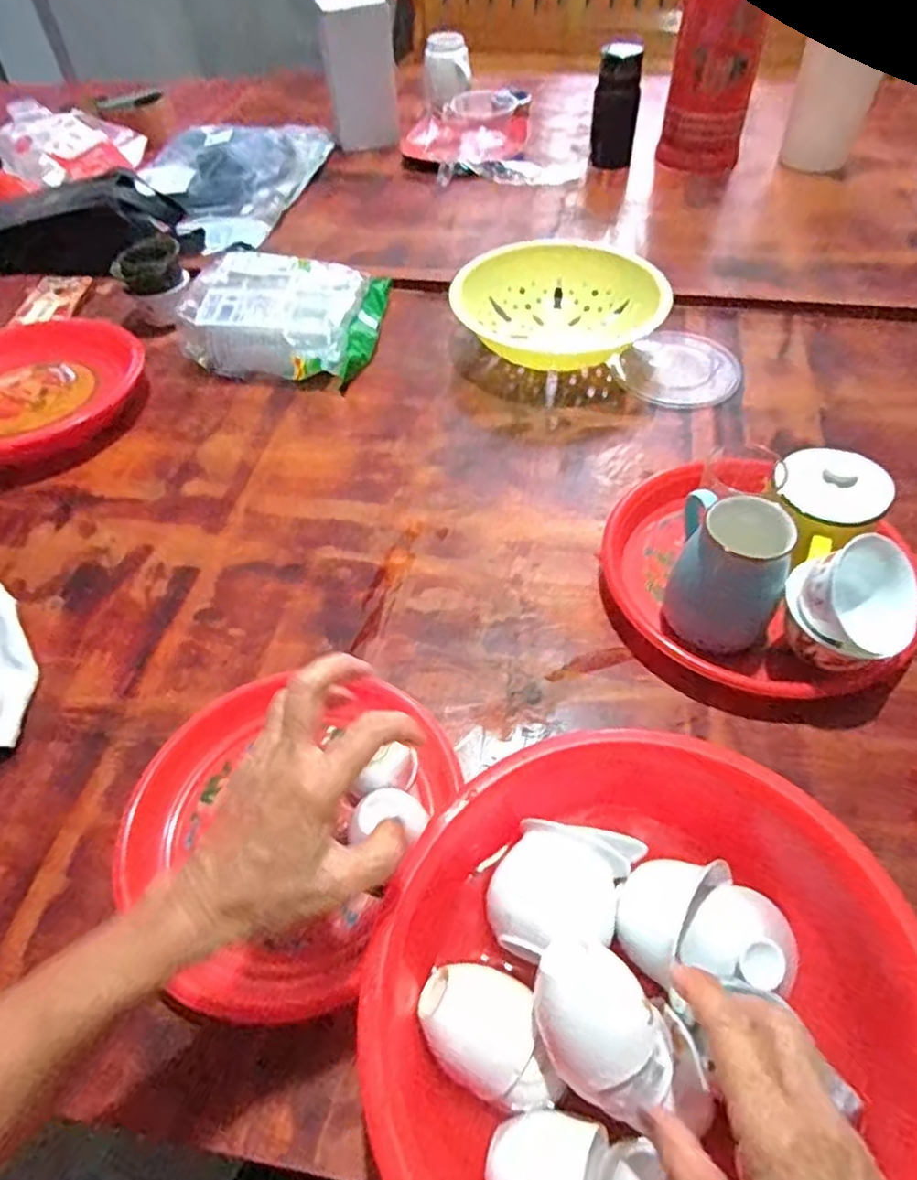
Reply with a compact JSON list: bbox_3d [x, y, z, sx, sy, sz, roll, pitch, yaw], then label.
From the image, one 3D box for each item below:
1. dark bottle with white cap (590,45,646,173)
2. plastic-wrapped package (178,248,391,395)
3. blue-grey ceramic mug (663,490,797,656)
[{"bbox_3d":[0.249,-0.756,1.069,0.068,0.153,0.067,10,54,10],"label":"dark bottle with white cap"},{"bbox_3d":[-0.208,-0.346,0.833,0.216,0.072,0.204,7,54,8],"label":"plastic-wrapped package"},{"bbox_3d":[0.207,-0.012,0.527,0.079,0.114,0.096,14,54,13],"label":"blue-grey ceramic mug"}]

